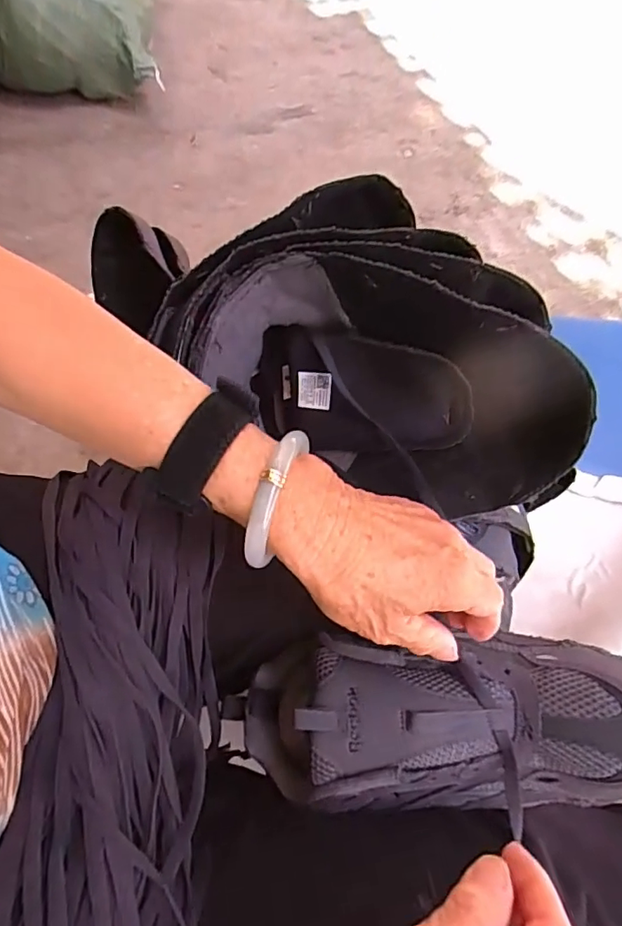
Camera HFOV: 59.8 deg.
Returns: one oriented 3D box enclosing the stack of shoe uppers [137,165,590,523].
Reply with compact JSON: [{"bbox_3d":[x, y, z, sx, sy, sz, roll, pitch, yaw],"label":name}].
[{"bbox_3d":[0.038,-0.077,0.367,0.285,0.139,0.191,26,67,15],"label":"stack of shoe uppers"}]

